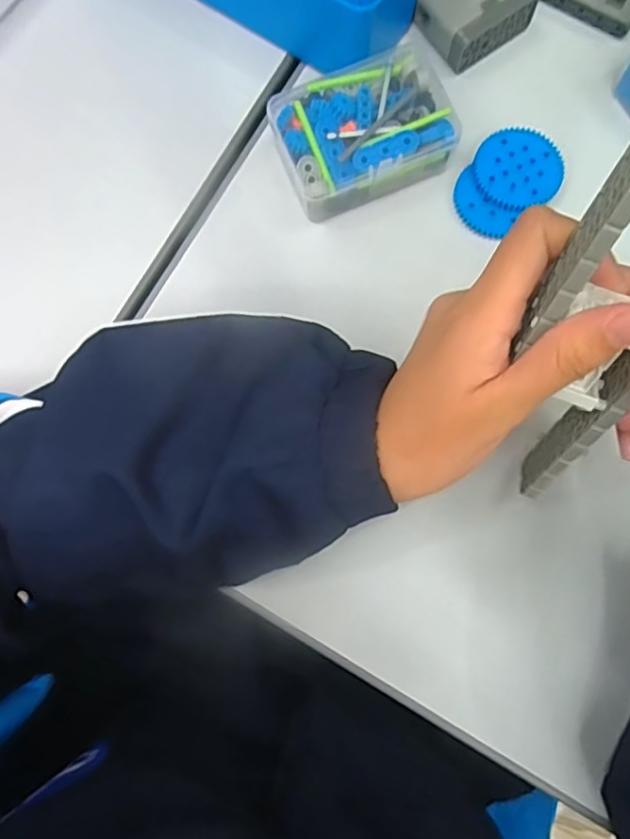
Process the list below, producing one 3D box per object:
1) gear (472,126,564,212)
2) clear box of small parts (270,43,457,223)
[{"bbox_3d":[0.117,-0.146,0.339,0.049,0.004,0.049,-1,82,4],"label":"gear"},{"bbox_3d":[0.026,-0.163,0.337,0.093,0.034,0.069,-24,80,-3],"label":"clear box of small parts"}]

